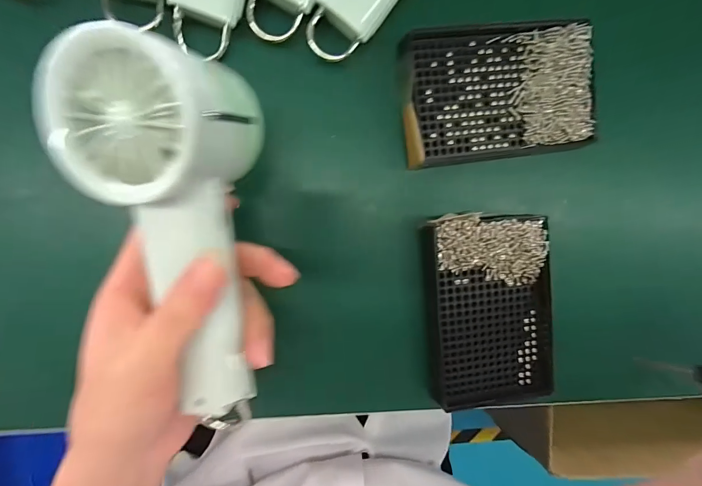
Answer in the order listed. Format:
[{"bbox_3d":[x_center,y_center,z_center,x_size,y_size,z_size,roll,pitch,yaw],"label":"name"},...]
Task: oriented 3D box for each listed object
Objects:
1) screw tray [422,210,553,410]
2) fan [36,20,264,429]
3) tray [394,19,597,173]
[{"bbox_3d":[0.103,0.053,0.269,0.094,0.019,0.147,-6,96,-9],"label":"screw tray"},{"bbox_3d":[-0.078,0.004,0.175,0.074,0.052,0.181,-6,110,-6],"label":"fan"},{"bbox_3d":[0.106,-0.107,0.255,0.141,0.015,0.091,-8,97,-6],"label":"tray"}]

